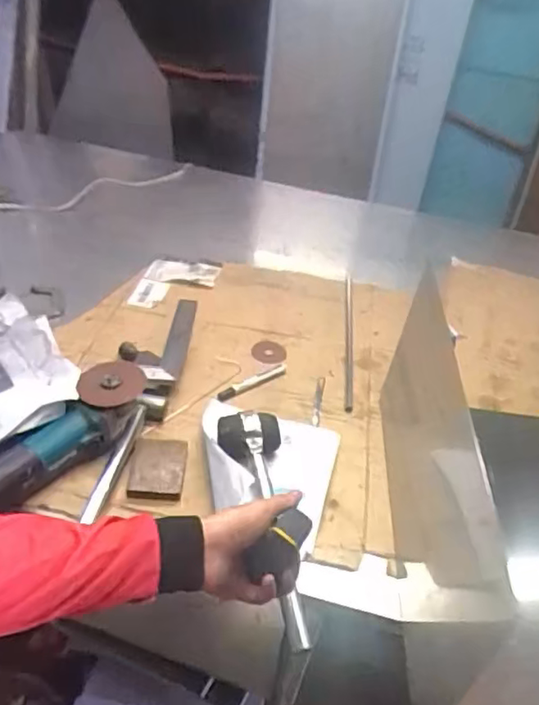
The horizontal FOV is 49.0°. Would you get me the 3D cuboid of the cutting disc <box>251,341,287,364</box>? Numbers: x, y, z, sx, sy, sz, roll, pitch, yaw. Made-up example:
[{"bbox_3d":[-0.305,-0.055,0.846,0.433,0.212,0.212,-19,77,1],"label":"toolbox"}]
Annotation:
[{"bbox_3d":[-0.001,-0.002,1.114,0.064,0.007,0.069,-2,42,1],"label":"cutting disc"}]

